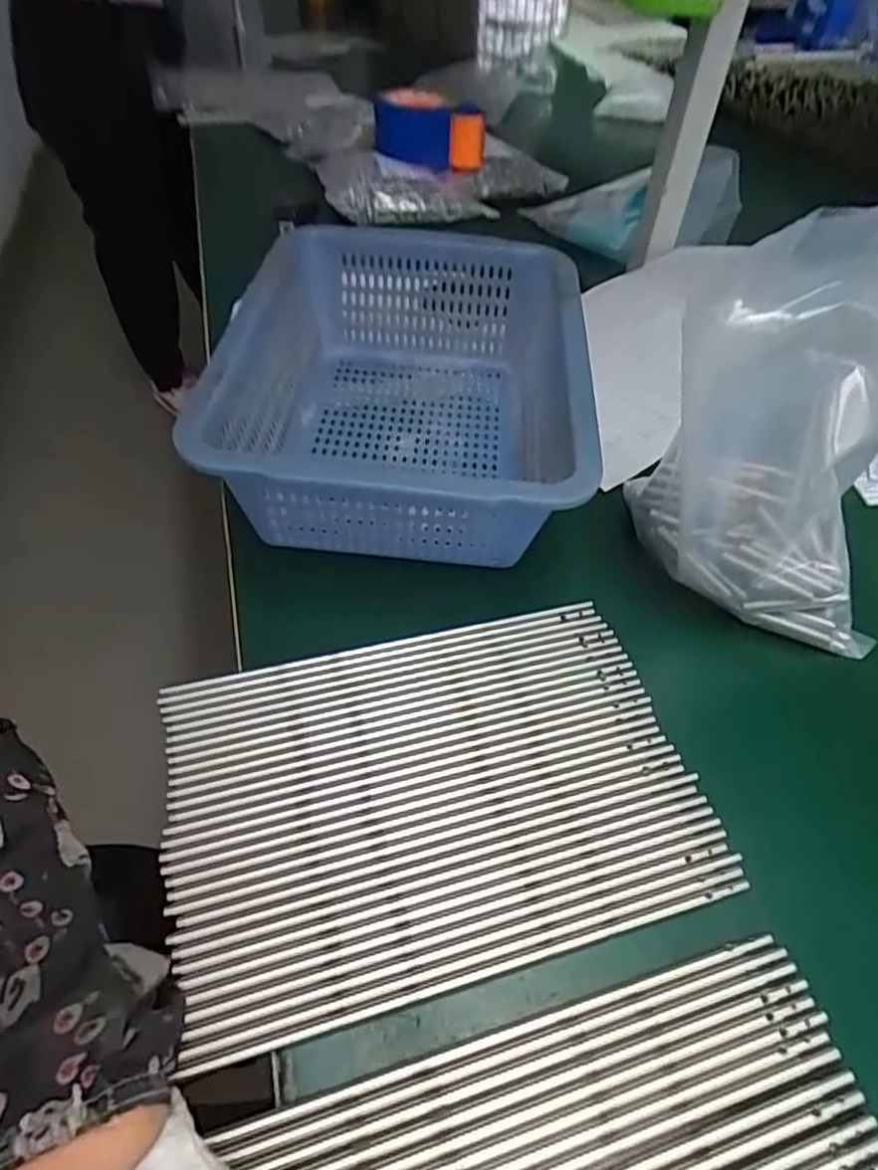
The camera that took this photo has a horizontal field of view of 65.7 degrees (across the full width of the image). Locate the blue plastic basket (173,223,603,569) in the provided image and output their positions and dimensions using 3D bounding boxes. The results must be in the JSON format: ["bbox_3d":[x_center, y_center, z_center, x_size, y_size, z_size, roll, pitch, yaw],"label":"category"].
[{"bbox_3d":[-0.018,-0.141,0.476,0.218,0.092,0.318,4,48,0],"label":"blue plastic basket"}]

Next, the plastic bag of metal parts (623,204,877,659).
[{"bbox_3d":[0.193,-0.081,0.367,0.149,0.190,0.102,11,49,6],"label":"plastic bag of metal parts"}]

